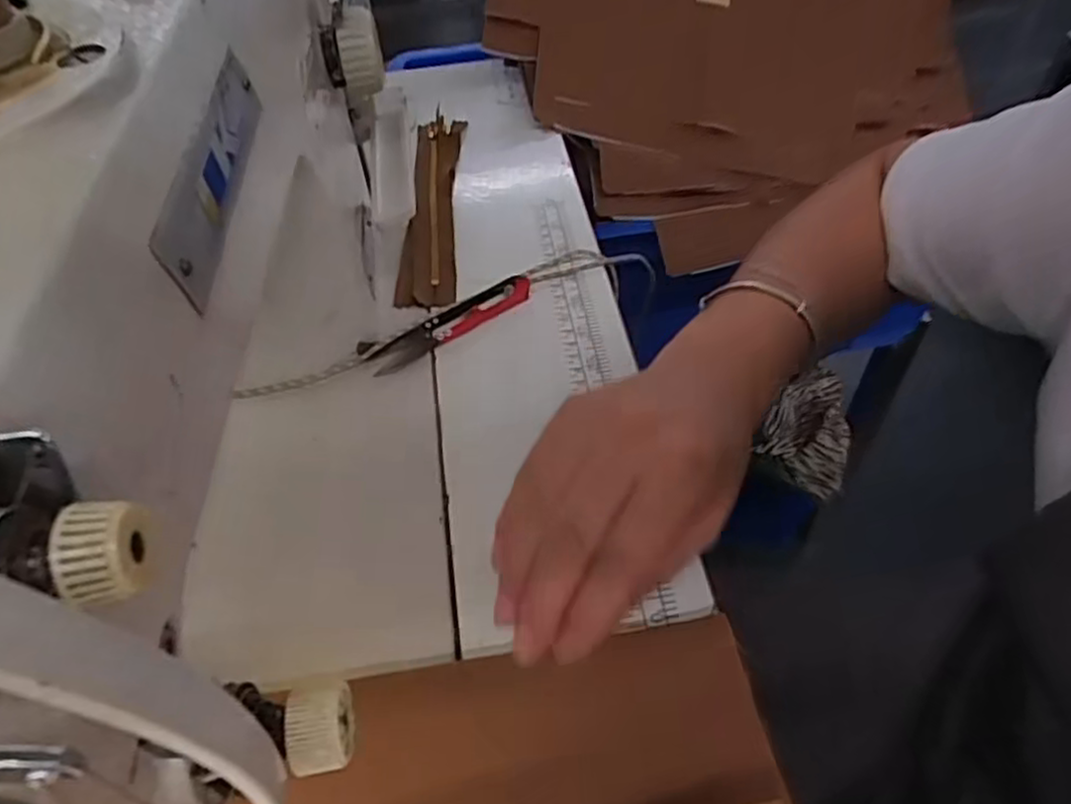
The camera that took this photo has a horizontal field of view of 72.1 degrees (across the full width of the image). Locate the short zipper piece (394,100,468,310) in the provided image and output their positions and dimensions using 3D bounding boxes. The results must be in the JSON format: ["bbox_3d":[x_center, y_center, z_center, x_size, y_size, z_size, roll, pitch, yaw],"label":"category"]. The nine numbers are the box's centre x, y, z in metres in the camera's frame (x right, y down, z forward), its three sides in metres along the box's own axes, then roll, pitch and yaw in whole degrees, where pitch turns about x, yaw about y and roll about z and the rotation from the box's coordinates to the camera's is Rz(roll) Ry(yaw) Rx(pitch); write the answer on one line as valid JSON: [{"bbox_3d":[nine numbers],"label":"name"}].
[{"bbox_3d":[-0.070,-0.139,0.510,0.034,0.009,0.209,7,49,-10],"label":"short zipper piece"}]

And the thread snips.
[{"bbox_3d":[-0.050,-0.048,0.432,0.105,0.010,0.022,-31,54,-21],"label":"thread snips"}]

